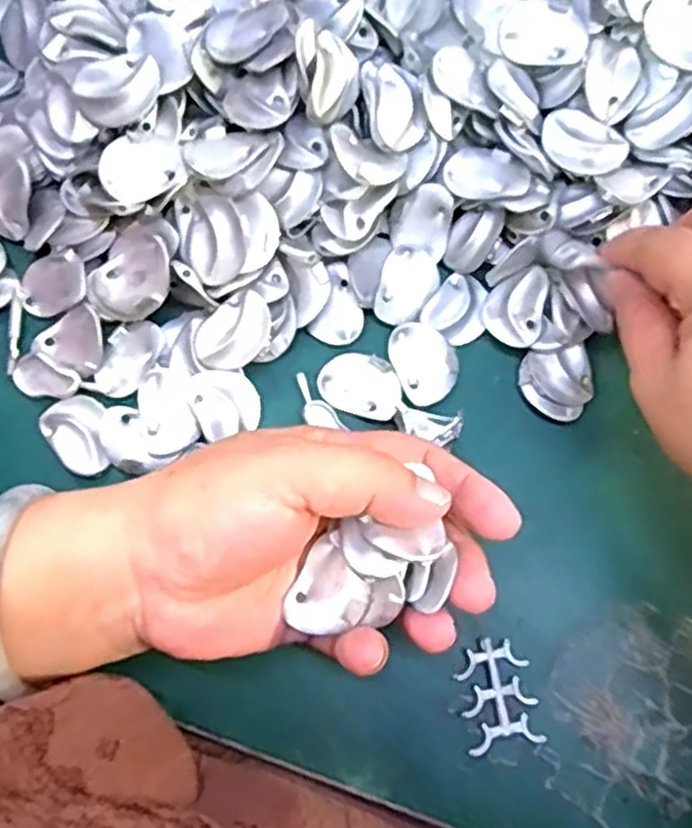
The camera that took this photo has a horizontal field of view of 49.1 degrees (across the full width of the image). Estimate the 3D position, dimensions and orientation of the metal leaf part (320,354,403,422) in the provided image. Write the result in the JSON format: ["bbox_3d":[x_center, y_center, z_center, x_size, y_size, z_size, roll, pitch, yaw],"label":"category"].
[{"bbox_3d":[0.006,-0.012,0.315,0.034,0.004,0.026,15,78,2],"label":"metal leaf part"}]

